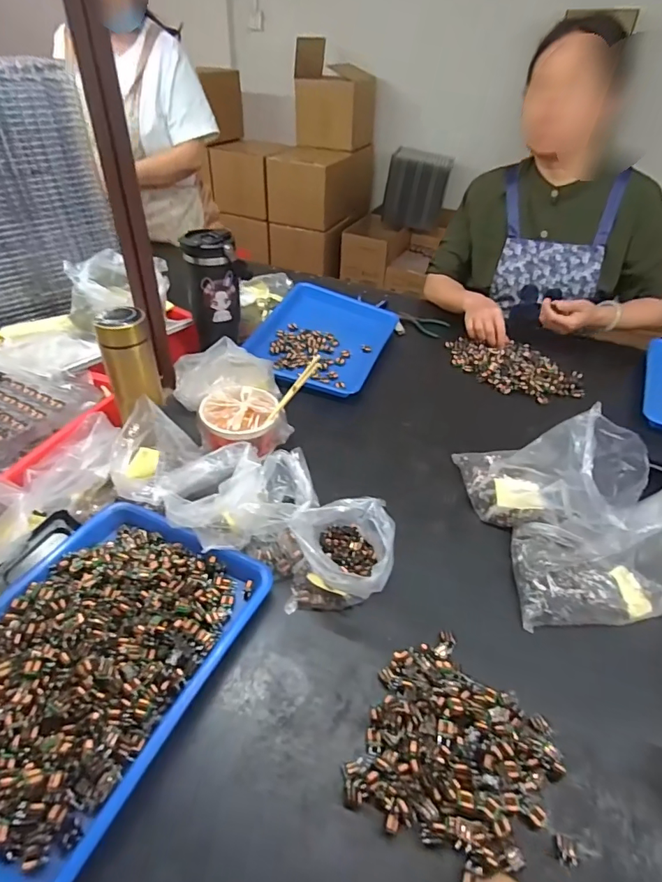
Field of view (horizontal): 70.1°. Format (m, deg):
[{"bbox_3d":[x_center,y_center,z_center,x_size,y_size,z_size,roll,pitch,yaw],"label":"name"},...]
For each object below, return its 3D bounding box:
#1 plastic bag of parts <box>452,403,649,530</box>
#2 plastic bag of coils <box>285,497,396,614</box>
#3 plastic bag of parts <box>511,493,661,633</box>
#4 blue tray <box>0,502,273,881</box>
[{"bbox_3d":[0.285,0.037,0.642,0.227,0.172,0.131,29,47,27],"label":"plastic bag of parts"},{"bbox_3d":[0.012,0.131,0.560,0.118,0.097,0.114,7,41,5],"label":"plastic bag of coils"},{"bbox_3d":[0.338,0.127,0.566,0.227,0.128,0.132,-1,41,-6],"label":"plastic bag of parts"},{"bbox_3d":[-0.246,0.213,0.480,0.248,0.047,0.329,19,43,18],"label":"blue tray"}]

